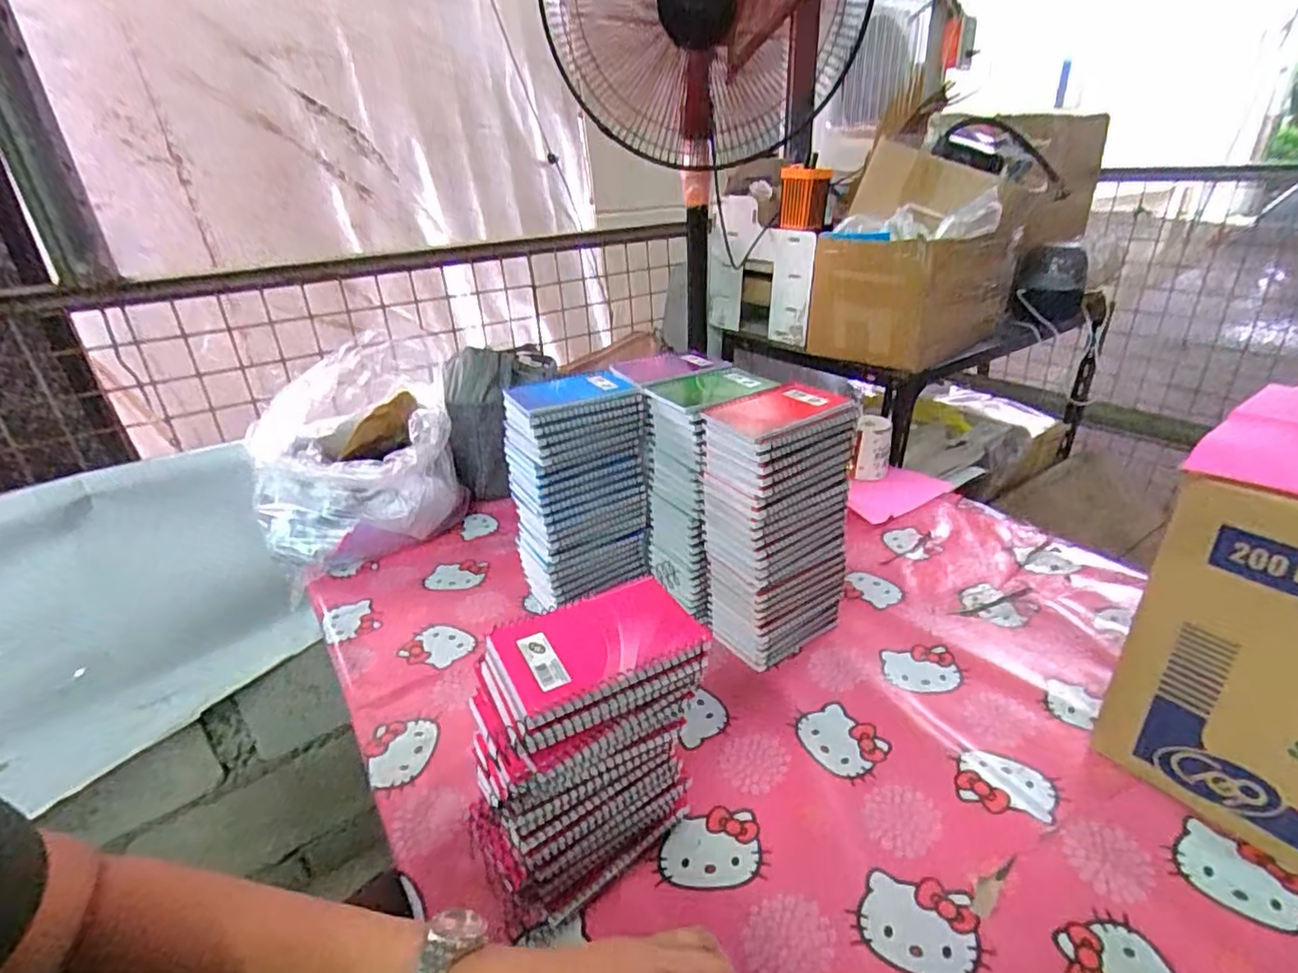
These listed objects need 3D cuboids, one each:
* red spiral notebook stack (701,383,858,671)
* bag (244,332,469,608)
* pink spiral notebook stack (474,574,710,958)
[{"bbox_3d":[0.136,0.050,0.680,0.137,0.281,0.094,-17,30,-27],"label":"red spiral notebook stack"},{"bbox_3d":[-0.433,-0.057,0.971,0.337,0.244,0.234,-21,32,-32],"label":"bag"},{"bbox_3d":[-0.047,0.204,0.472,0.165,0.217,0.093,-16,30,-26],"label":"pink spiral notebook stack"}]

